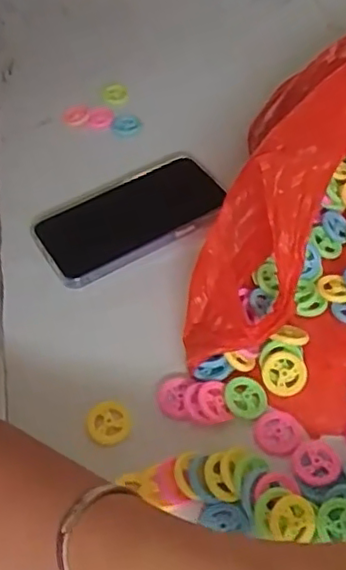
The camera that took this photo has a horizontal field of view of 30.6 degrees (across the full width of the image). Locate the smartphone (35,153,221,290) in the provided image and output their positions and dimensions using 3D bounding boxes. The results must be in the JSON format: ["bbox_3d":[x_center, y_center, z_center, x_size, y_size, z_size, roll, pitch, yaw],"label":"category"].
[{"bbox_3d":[-0.037,-0.060,0.534,0.154,0.014,0.090,-29,55,-19],"label":"smartphone"}]

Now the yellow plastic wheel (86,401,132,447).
[{"bbox_3d":[-0.043,0.093,0.422,0.029,0.011,0.027,-1,50,2],"label":"yellow plastic wheel"}]

